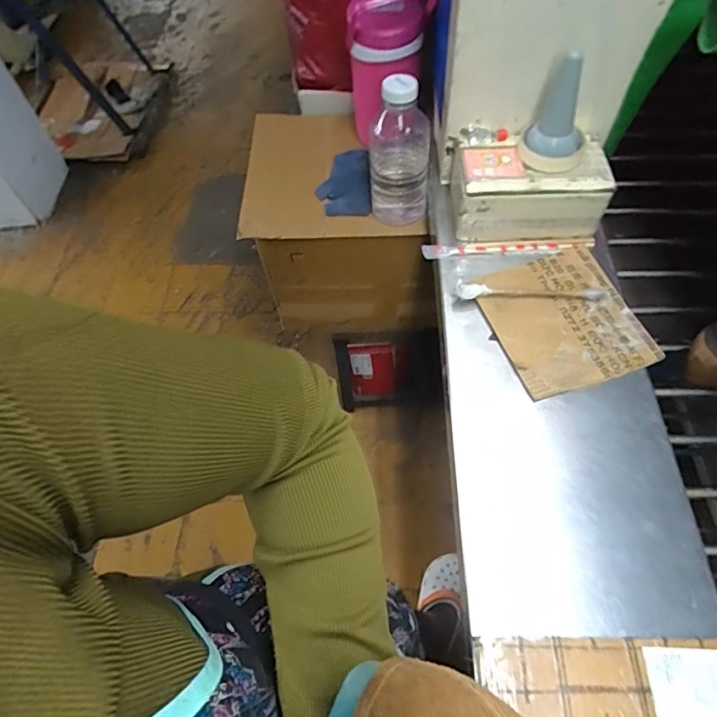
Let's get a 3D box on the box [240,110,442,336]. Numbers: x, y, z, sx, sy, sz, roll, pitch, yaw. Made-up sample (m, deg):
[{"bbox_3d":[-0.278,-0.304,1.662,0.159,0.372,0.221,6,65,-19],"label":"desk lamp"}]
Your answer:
[{"bbox_3d":[-0.029,-0.270,1.065,0.336,0.295,0.328,1,59,4],"label":"box"}]

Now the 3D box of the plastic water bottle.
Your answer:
[{"bbox_3d":[0.065,-0.317,0.820,0.093,0.248,0.084,-2,59,2],"label":"plastic water bottle"}]

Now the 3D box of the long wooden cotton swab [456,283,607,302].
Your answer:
[{"bbox_3d":[0.222,-0.085,0.663,0.190,0.022,0.019,0,59,3],"label":"long wooden cotton swab"}]

